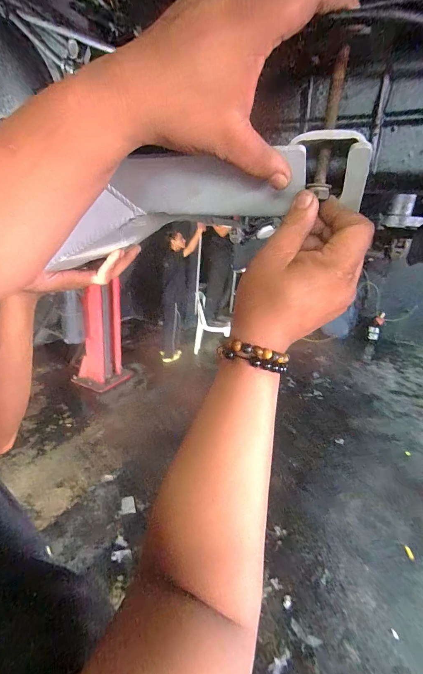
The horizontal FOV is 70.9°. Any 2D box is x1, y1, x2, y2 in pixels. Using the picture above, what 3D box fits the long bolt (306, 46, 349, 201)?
[{"bbox_3d":[0.092,-0.161,0.234,0.015,0.097,0.015,16,19,35],"label":"long bolt"}]

